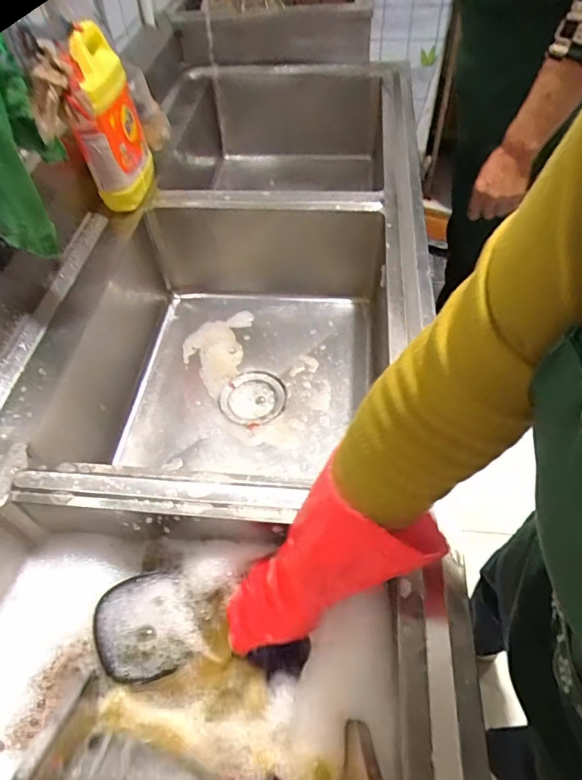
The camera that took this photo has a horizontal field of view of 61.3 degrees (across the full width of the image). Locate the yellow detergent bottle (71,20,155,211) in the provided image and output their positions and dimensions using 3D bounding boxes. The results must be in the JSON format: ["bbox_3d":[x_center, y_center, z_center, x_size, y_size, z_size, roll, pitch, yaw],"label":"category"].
[{"bbox_3d":[-0.286,-0.419,0.769,0.073,0.243,0.144,-5,53,0],"label":"yellow detergent bottle"}]

